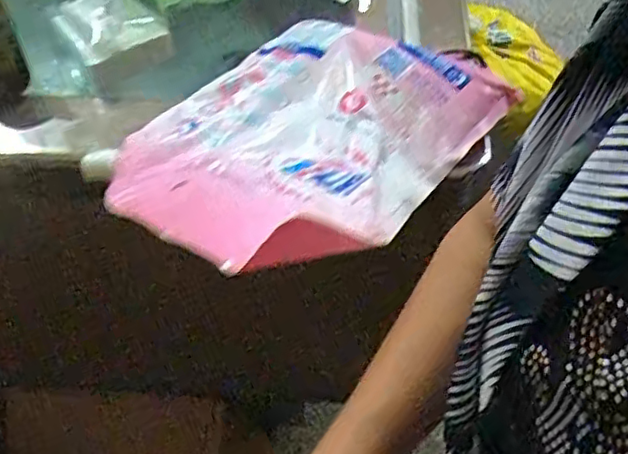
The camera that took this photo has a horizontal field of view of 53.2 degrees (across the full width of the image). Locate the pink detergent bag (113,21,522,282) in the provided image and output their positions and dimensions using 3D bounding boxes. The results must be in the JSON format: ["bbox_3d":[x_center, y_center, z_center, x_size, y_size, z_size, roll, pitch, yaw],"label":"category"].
[{"bbox_3d":[-0.007,-0.081,0.506,0.223,0.046,0.290,34,60,24],"label":"pink detergent bag"}]

